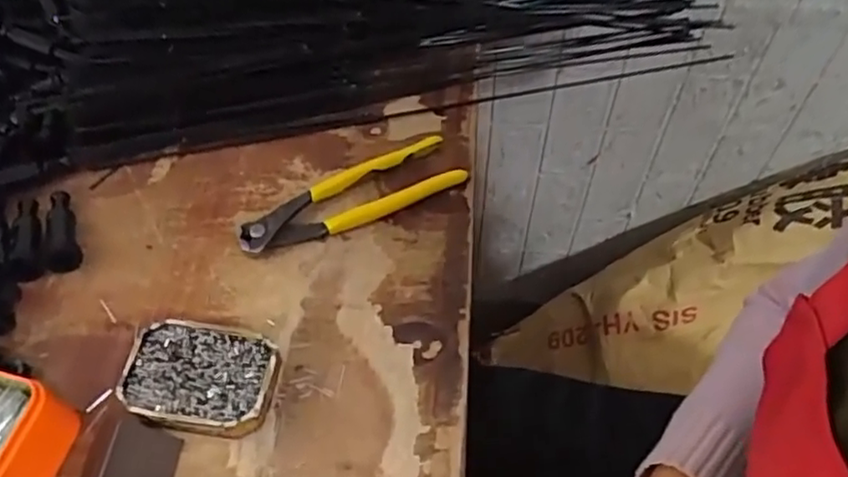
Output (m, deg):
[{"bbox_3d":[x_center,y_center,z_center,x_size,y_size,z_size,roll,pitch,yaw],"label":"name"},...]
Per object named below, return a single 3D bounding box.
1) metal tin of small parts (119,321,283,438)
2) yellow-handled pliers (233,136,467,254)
[{"bbox_3d":[-0.134,0.085,0.395,0.088,0.021,0.062,5,54,6],"label":"metal tin of small parts"},{"bbox_3d":[-0.053,-0.028,0.476,0.166,0.018,0.049,-25,57,-16],"label":"yellow-handled pliers"}]

